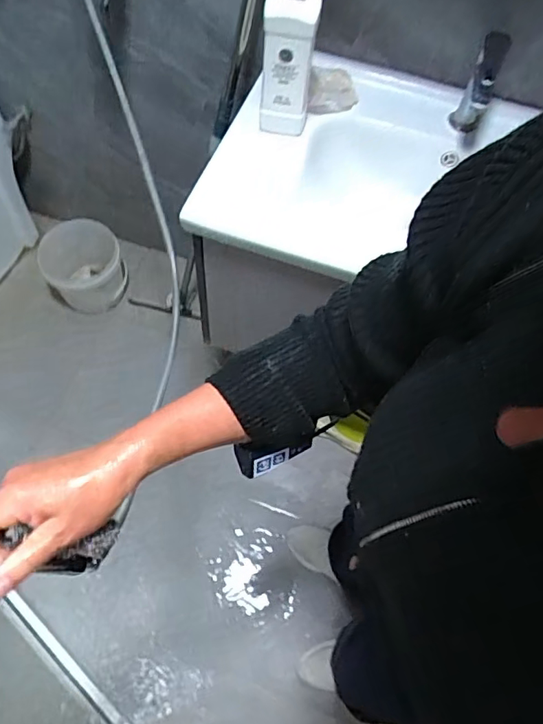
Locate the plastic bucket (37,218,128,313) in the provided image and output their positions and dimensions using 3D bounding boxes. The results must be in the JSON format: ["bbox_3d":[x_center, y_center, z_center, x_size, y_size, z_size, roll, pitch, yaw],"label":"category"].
[{"bbox_3d":[-0.584,-0.295,1.675,0.236,0.223,0.218,2,62,-3],"label":"plastic bucket"}]

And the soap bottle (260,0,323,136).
[{"bbox_3d":[0.025,-0.506,0.856,0.089,0.282,0.061,2,62,-3],"label":"soap bottle"}]

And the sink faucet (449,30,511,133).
[{"bbox_3d":[0.346,-0.451,0.909,0.047,0.165,0.130,24,63,8],"label":"sink faucet"}]

